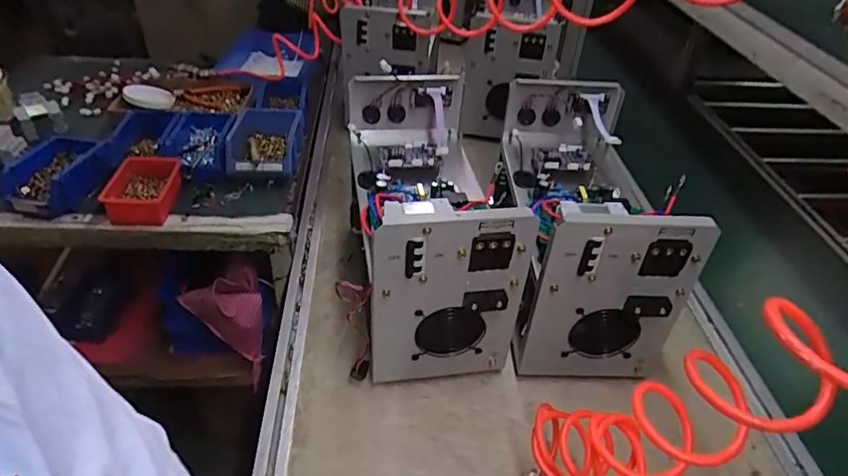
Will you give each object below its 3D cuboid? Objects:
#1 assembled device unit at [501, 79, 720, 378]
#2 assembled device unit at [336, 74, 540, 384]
[{"bbox_3d":[0.224,-0.026,0.813,0.195,0.275,0.400,5,39,1],"label":"assembled device unit"},{"bbox_3d":[0.000,-0.025,0.793,0.204,0.279,0.376,1,39,-5],"label":"assembled device unit"}]

